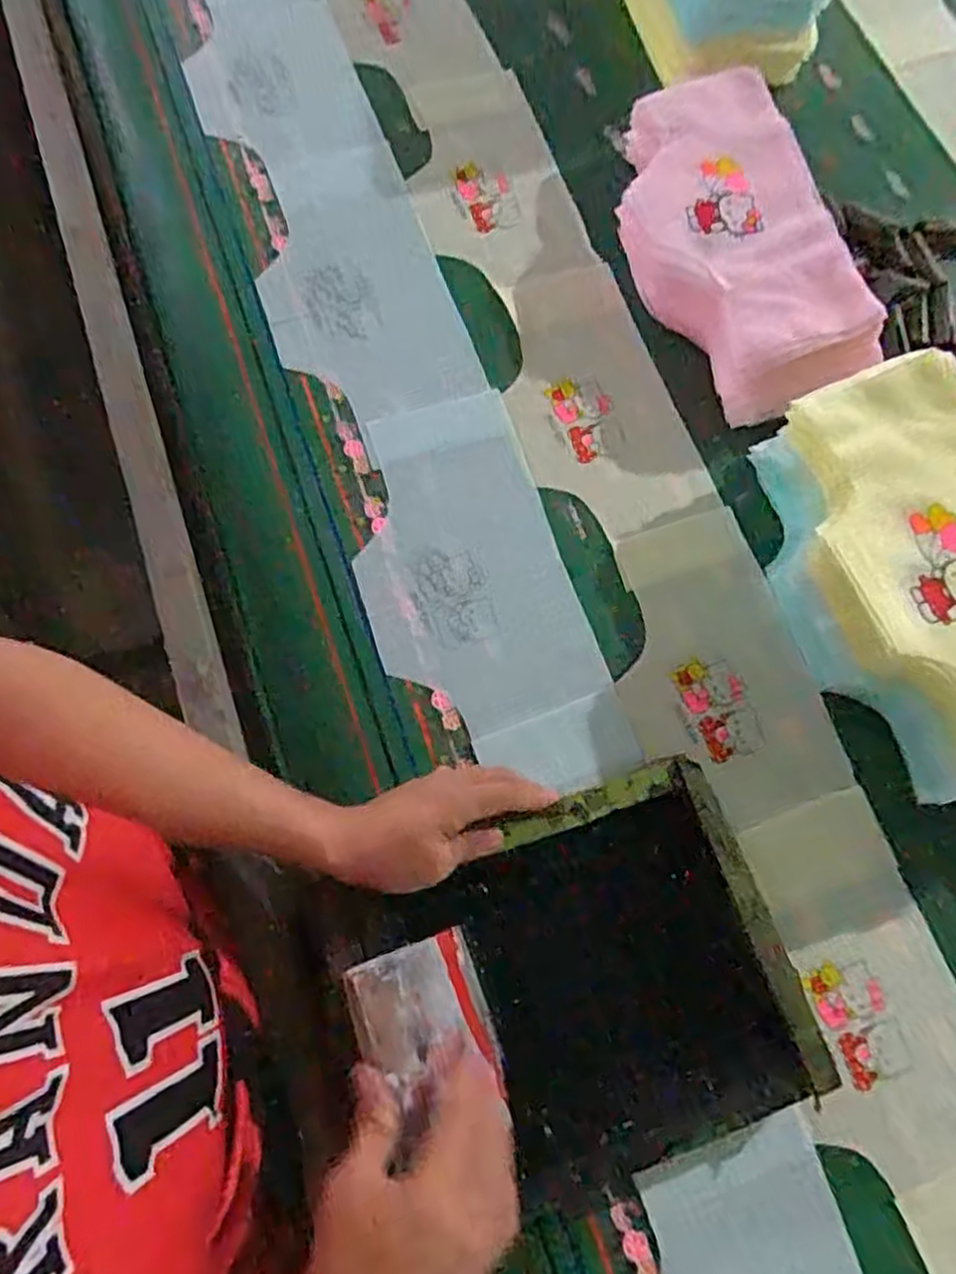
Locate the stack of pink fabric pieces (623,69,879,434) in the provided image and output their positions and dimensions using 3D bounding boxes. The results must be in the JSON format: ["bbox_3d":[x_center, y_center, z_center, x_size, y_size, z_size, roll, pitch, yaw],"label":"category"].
[{"bbox_3d":[0.211,-0.351,0.662,0.169,0.080,0.332,-12,71,-5],"label":"stack of pink fabric pieces"}]

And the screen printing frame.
[{"bbox_3d":[0.064,0.230,0.488,0.268,0.033,0.224,-19,71,-8],"label":"screen printing frame"}]

